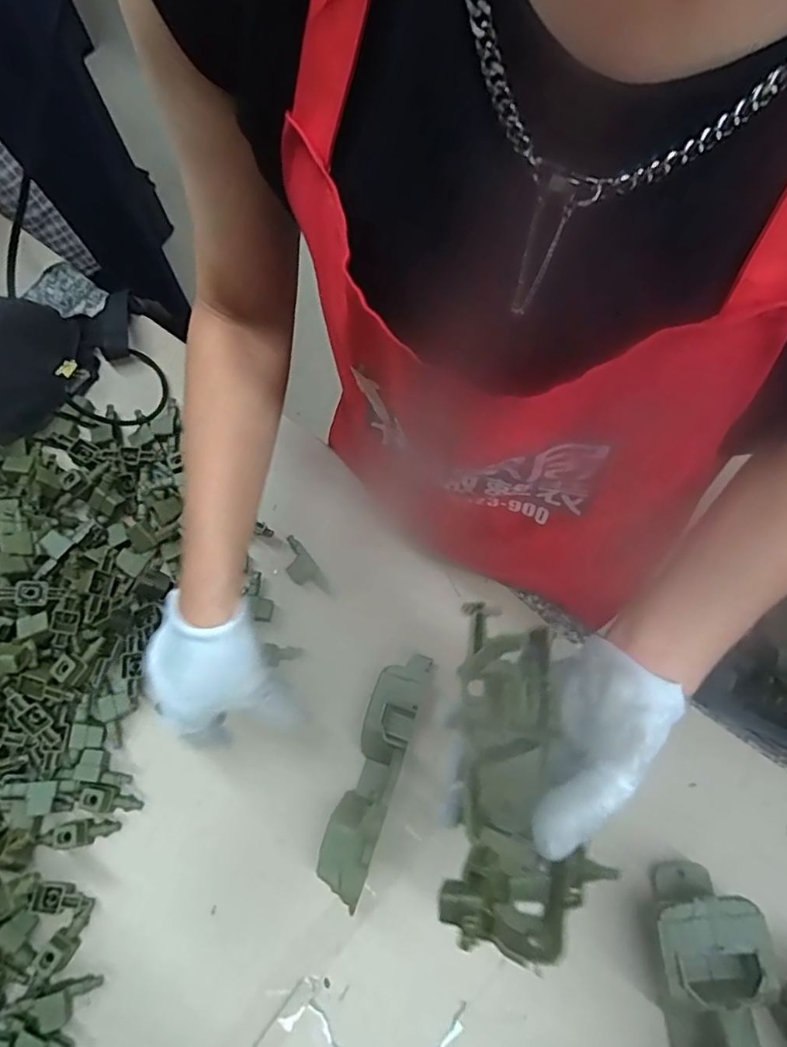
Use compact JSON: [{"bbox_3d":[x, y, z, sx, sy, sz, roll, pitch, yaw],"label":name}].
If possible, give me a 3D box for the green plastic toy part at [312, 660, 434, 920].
[{"bbox_3d":[-0.015,0.198,0.476,0.039,0.057,0.185,18,71,7],"label":"green plastic toy part"}]

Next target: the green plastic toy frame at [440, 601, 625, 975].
[{"bbox_3d":[0.068,0.144,0.328,0.078,0.037,0.188,-1,82,0],"label":"green plastic toy frame"}]

